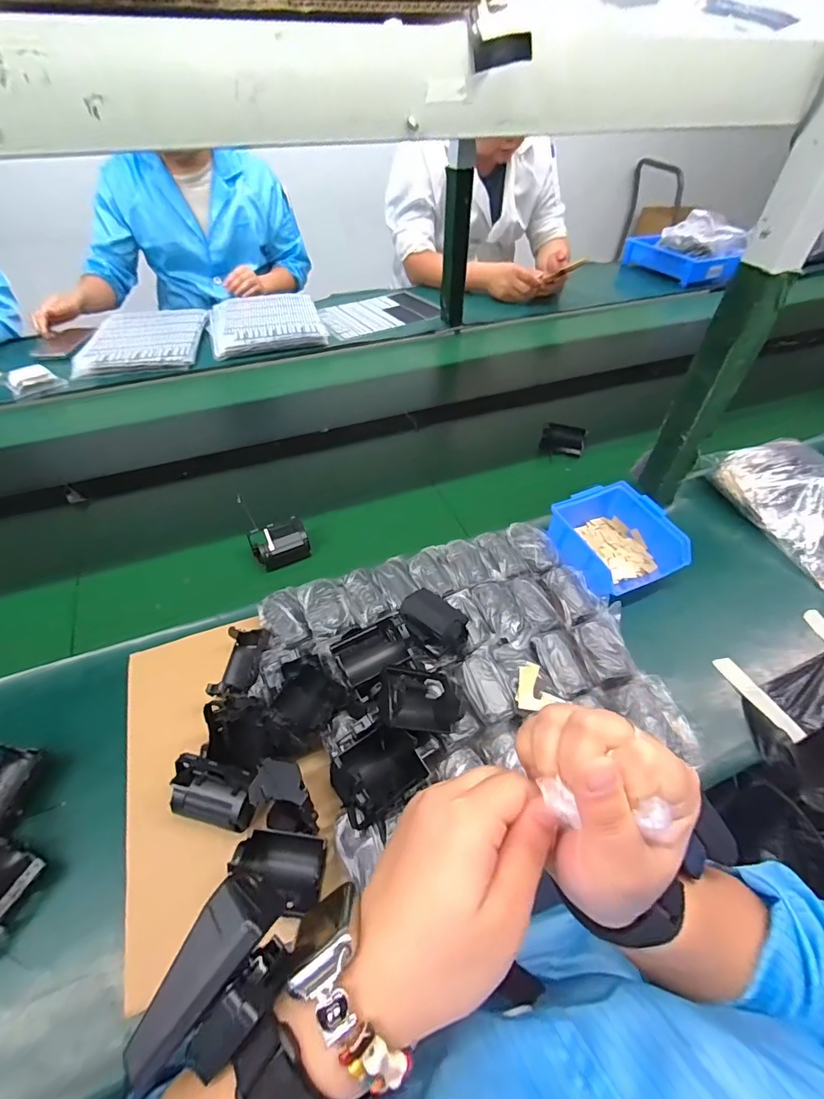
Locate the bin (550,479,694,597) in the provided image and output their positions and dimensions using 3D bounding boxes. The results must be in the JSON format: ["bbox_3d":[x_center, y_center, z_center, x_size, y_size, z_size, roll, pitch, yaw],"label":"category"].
[{"bbox_3d":[0.251,-0.013,0.592,0.134,0.067,0.141,-17,51,-16],"label":"bin"}]

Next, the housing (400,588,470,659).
[{"bbox_3d":[0.023,0.074,0.470,0.044,0.030,0.073,-33,57,-27],"label":"housing"}]

